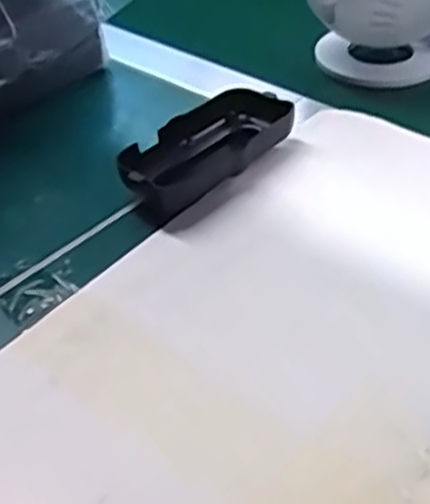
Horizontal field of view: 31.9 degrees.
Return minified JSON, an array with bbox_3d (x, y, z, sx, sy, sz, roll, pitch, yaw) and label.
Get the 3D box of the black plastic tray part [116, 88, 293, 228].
[{"bbox_3d":[-0.006,-0.059,0.438,0.116,0.030,0.041,-34,49,-29],"label":"black plastic tray part"}]

